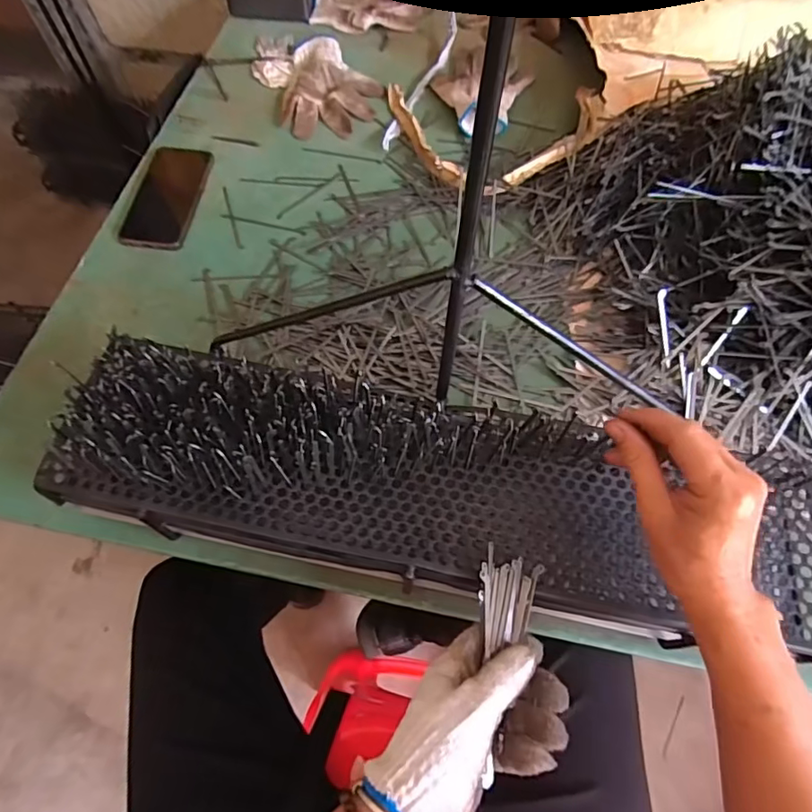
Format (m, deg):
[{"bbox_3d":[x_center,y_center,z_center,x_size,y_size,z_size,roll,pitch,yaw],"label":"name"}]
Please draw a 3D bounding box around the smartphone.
[{"bbox_3d":[-0.295,-0.260,0.646,0.075,0.011,0.151,9,69,-5],"label":"smartphone"}]

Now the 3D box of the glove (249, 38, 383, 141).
[{"bbox_3d":[-0.141,-0.475,0.747,0.139,0.029,0.241,-32,68,-15],"label":"glove"}]

